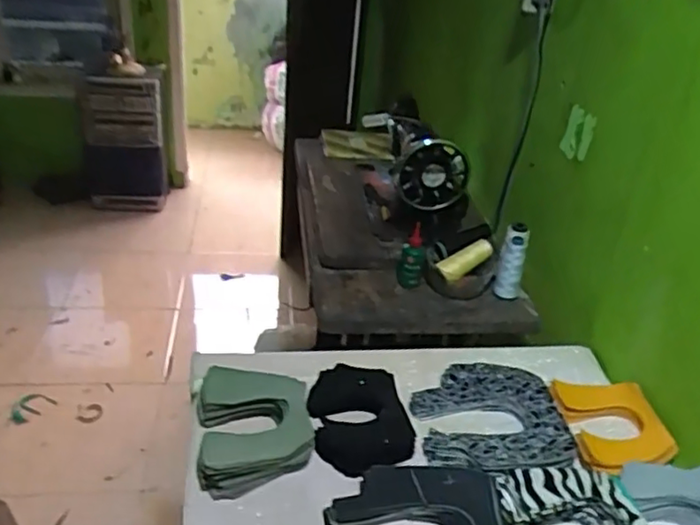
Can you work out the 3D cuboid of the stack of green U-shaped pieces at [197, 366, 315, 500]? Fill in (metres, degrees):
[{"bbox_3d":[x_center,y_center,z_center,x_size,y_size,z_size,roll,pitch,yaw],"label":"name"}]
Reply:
[{"bbox_3d":[-0.119,0.206,0.793,0.134,0.055,0.170,-3,30,-12],"label":"stack of green U-shaped pieces"}]

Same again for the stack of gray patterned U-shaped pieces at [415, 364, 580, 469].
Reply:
[{"bbox_3d":[0.184,0.208,0.846,0.191,0.033,0.195,1,30,-5],"label":"stack of gray patterned U-shaped pieces"}]

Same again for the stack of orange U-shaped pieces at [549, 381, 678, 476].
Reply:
[{"bbox_3d":[0.348,0.216,0.855,0.127,0.029,0.162,0,30,-6],"label":"stack of orange U-shaped pieces"}]

